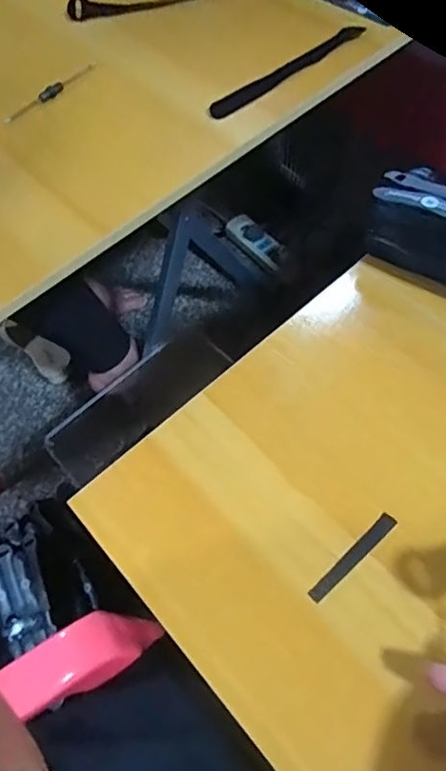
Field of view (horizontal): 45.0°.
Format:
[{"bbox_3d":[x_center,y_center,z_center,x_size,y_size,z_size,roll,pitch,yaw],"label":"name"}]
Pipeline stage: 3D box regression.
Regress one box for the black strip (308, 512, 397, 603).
[{"bbox_3d":[0.083,0.108,0.337,0.073,0.004,0.011,-39,66,-20],"label":"black strip"}]

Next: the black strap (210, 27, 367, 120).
[{"bbox_3d":[0.072,-0.336,0.563,0.019,0.009,0.228,39,67,21],"label":"black strap"}]

